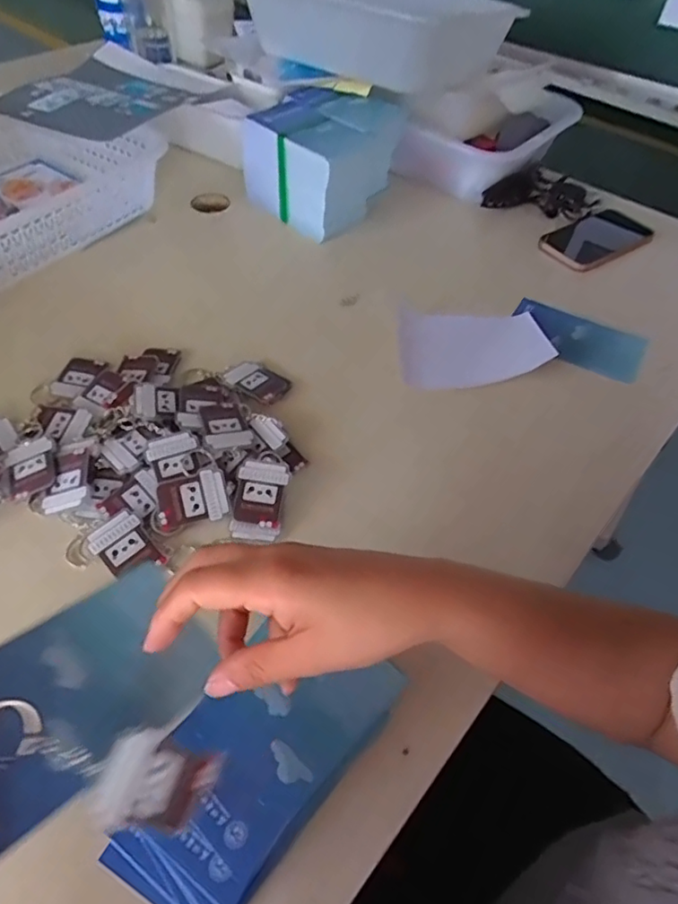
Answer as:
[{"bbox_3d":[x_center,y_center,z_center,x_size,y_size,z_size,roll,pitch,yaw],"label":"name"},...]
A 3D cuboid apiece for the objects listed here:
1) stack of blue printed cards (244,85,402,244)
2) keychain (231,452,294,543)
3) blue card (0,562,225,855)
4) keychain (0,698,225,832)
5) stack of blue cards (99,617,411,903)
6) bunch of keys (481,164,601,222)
[{"bbox_3d":[-0.024,-0.362,0.698,0.141,0.100,0.161,28,55,17],"label":"stack of blue printed cards"},{"bbox_3d":[-0.059,0.034,0.433,0.038,0.011,0.065,5,69,-3],"label":"keychain"},{"bbox_3d":[-0.121,0.109,0.268,0.078,0.006,0.123,43,44,19],"label":"blue card"},{"bbox_3d":[-0.102,0.140,0.252,0.103,0.016,0.038,32,50,-19],"label":"keychain"},{"bbox_3d":[-0.043,0.175,0.325,0.082,0.032,0.168,34,57,21],"label":"stack of blue cards"},{"bbox_3d":[0.265,-0.342,0.741,0.152,0.040,0.059,4,52,-1],"label":"bunch of keys"}]

